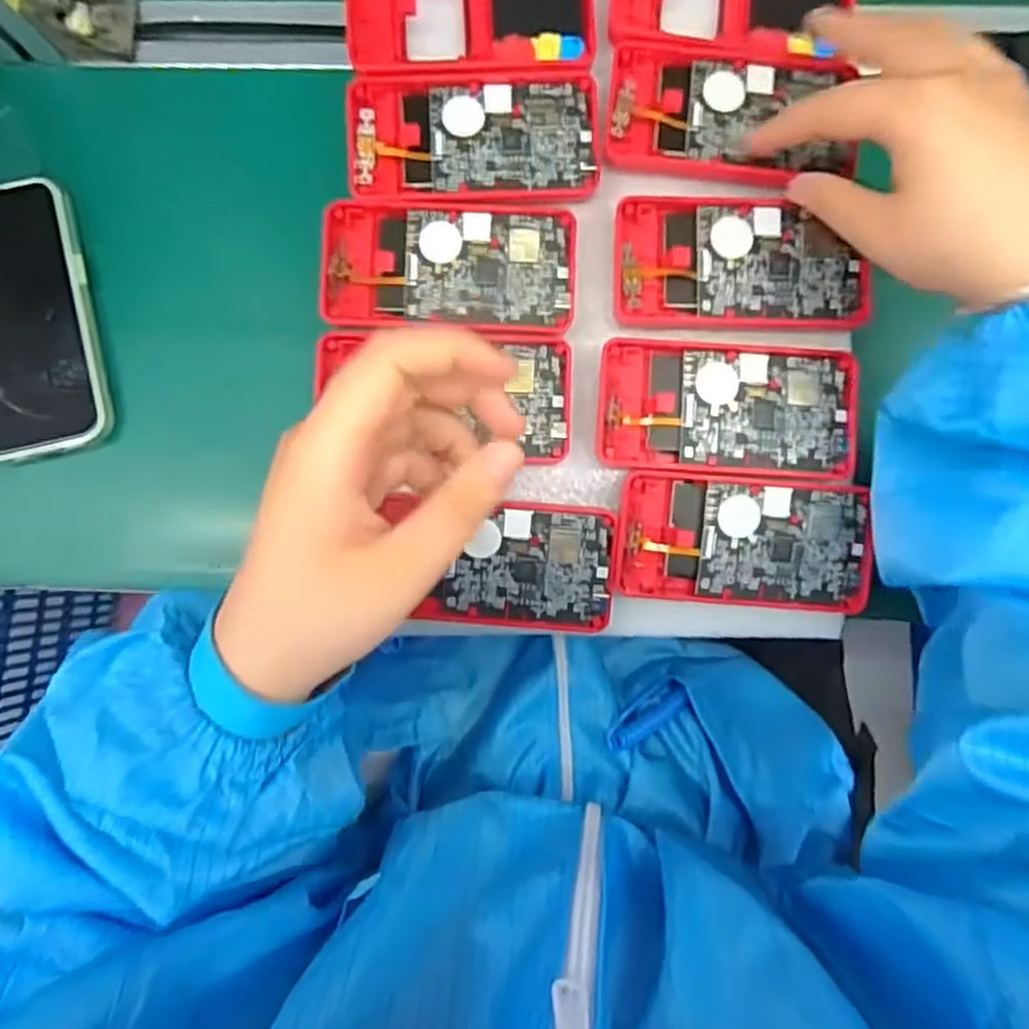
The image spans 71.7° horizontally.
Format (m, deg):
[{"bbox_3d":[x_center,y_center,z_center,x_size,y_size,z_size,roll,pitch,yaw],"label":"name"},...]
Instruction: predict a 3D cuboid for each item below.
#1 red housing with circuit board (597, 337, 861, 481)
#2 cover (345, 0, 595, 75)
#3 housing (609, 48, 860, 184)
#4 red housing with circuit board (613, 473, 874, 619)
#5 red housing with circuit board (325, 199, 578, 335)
[{"bbox_3d":[0.102,-0.051,0.337,0.121,0.010,0.062,3,88,2],"label":"red housing with circuit board"},{"bbox_3d":[-0.022,-0.252,0.354,0.120,0.015,0.068,-1,88,2],"label":"cover"},{"bbox_3d":[0.105,-0.197,0.350,0.116,0.012,0.067,6,88,2],"label":"housing"},{"bbox_3d":[0.111,0.014,0.342,0.119,0.015,0.061,4,88,2],"label":"red housing with circuit board"},{"bbox_3d":[-0.031,-0.121,0.346,0.121,0.008,0.062,2,88,2],"label":"red housing with circuit board"}]

